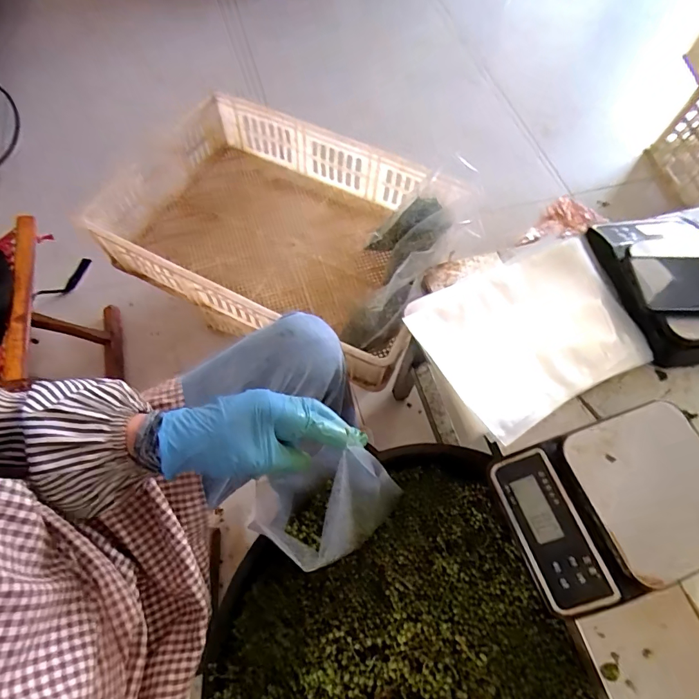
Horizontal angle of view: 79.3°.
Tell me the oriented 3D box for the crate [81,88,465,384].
[{"bbox_3d":[-0.121,-0.232,0.802,0.588,0.130,0.412,24,66,10],"label":"crate"}]

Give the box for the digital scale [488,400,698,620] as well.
[{"bbox_3d":[0.266,0.151,0.419,0.205,0.046,0.147,-16,66,-10],"label":"digital scale"}]

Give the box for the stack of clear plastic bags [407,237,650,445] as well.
[{"bbox_3d":[0.219,-0.027,0.510,0.257,0.021,0.189,-25,68,-13],"label":"stack of clear plastic bags"}]

